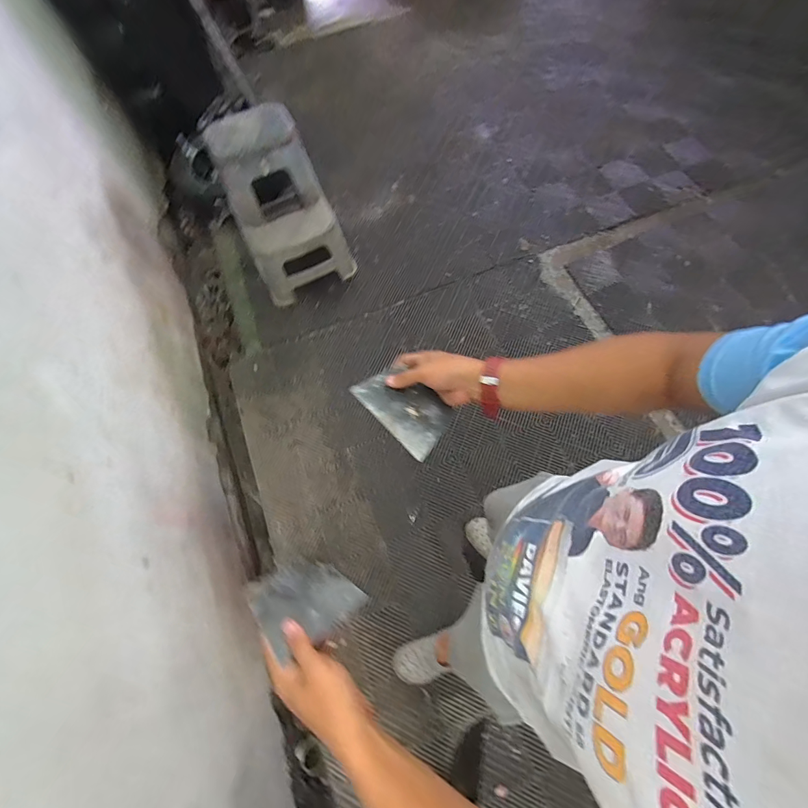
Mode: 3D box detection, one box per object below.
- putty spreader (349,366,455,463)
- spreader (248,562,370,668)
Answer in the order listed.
[{"bbox_3d":[0.003,0.003,0.566,0.141,0.007,0.091,44,65,11],"label":"putty spreader"},{"bbox_3d":[-0.126,0.246,0.486,0.102,0.137,0.008,37,110,25],"label":"spreader"}]

